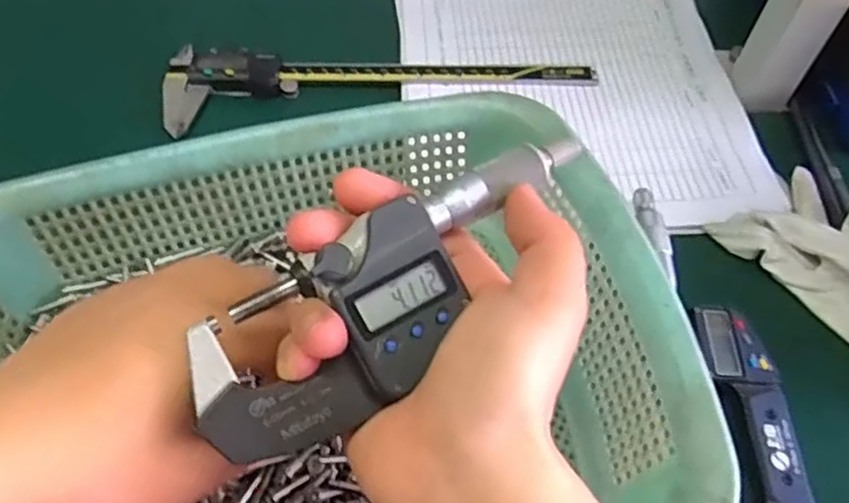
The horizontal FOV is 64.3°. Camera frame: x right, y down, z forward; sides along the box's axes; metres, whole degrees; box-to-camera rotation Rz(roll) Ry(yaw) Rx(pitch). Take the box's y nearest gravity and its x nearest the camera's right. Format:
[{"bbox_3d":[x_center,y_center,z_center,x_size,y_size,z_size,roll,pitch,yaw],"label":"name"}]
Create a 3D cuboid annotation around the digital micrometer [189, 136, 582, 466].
[{"bbox_3d":[-0.002,0.013,0.227,0.150,0.026,0.052,-31,91,-10],"label":"digital micrometer"}]

